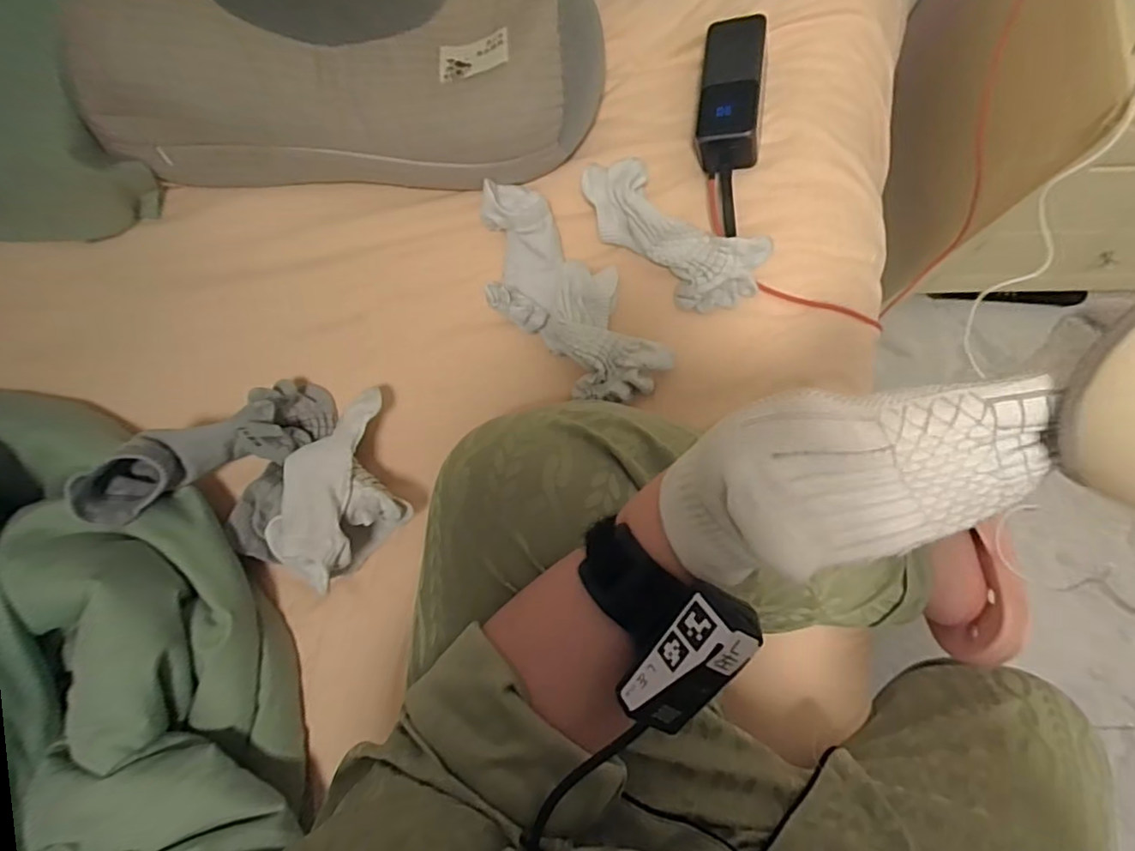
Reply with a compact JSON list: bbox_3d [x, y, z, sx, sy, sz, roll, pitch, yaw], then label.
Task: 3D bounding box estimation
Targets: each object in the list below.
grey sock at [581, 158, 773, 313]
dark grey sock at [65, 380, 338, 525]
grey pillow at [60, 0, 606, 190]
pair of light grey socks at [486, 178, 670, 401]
[{"bbox_3d":[0.088,-0.170,0.515,0.177,0.047,0.075,30,84,8],"label":"grey sock"},{"bbox_3d":[-0.306,0.017,0.498,0.207,0.081,0.066,-27,79,-26],"label":"dark grey sock"},{"bbox_3d":[-0.203,-0.332,0.527,0.459,0.110,0.192,6,81,4],"label":"grey pillow"},{"bbox_3d":[-0.008,-0.119,0.514,0.102,0.039,0.233,-38,81,-3],"label":"pair of light grey socks"}]

